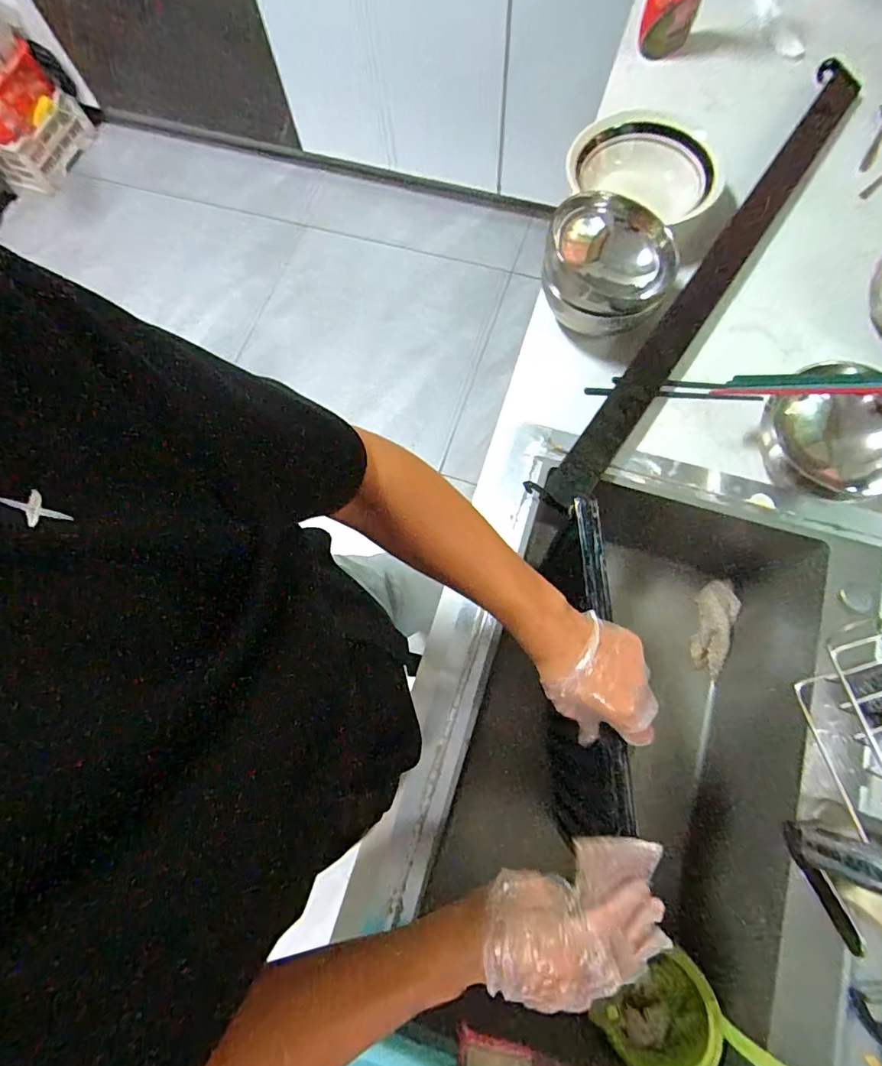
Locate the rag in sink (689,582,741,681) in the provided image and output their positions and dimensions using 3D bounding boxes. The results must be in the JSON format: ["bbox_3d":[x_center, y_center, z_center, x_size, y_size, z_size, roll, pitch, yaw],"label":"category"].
[{"bbox_3d":[0.430,0.149,0.777,0.052,0.042,0.153,11,88,2],"label":"rag in sink"}]

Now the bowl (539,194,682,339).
[{"bbox_3d":[0.222,-0.351,0.670,0.170,0.106,0.148,21,76,8],"label":"bowl"}]

